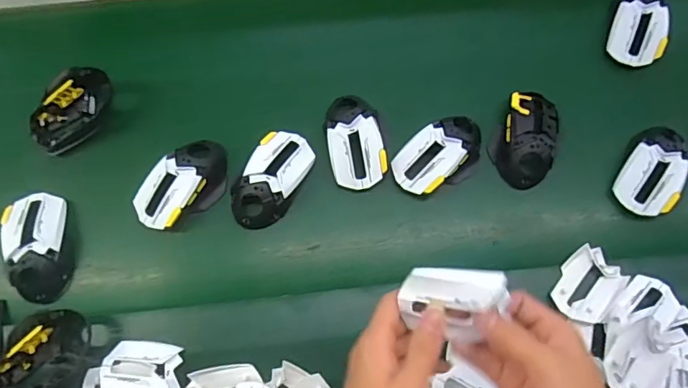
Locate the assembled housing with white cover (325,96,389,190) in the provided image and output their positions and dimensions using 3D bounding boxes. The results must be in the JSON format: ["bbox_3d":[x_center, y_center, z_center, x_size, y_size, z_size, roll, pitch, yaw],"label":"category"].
[{"bbox_3d":[0.013,-0.064,0.605,0.067,0.035,0.117,-12,74,-4],"label":"assembled housing with white cover"}]

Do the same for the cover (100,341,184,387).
[{"bbox_3d":[-0.212,0.185,0.534,0.079,0.027,0.056,5,73,1],"label":"cover"}]

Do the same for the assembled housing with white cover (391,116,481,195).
[{"bbox_3d":[0.113,-0.048,0.603,0.118,0.035,0.070,-39,77,-11],"label":"assembled housing with white cover"}]

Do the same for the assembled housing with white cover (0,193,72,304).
[{"bbox_3d":[-0.340,0.058,0.570,0.058,0.037,0.119,-13,74,-4],"label":"assembled housing with white cover"}]

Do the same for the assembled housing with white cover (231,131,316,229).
[{"bbox_3d":[-0.084,-0.019,0.591,0.063,0.038,0.119,32,75,8],"label":"assembled housing with white cover"}]

